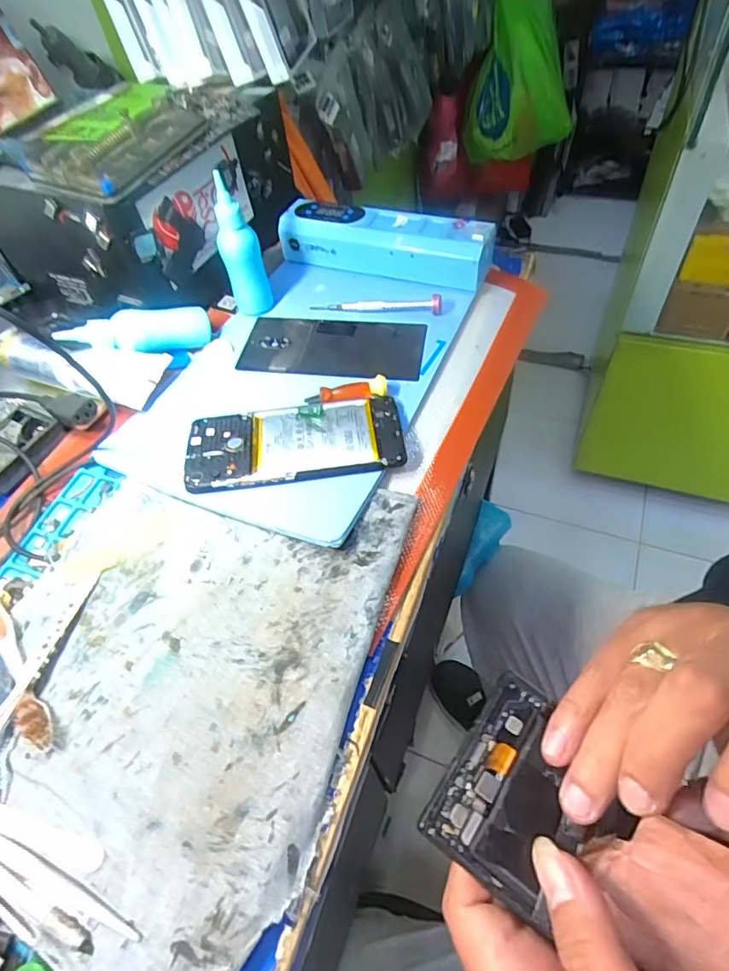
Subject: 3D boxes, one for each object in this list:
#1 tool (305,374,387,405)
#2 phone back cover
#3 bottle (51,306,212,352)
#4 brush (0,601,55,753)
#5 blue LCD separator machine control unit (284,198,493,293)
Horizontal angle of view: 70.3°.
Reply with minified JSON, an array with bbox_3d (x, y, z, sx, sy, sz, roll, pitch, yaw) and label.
[{"bbox_3d":[-0.014,-0.073,0.414,0.064,0.012,0.018,-14,53,-4],"label":"tool"},{"bbox_3d":[-0.029,-0.127,0.461,0.159,0.007,0.075,5,54,10],"label":"phone back cover"},{"bbox_3d":[-0.196,-0.135,0.447,0.119,0.034,0.034,-12,53,-25],"label":"bottle"},{"bbox_3d":[-0.205,0.108,0.304,0.013,0.013,0.104,-35,57,-18],"label":"brush"},{"bbox_3d":[0.019,-0.241,0.515,0.213,0.046,0.047,17,58,18],"label":"blue LCD separator machine control unit"}]

